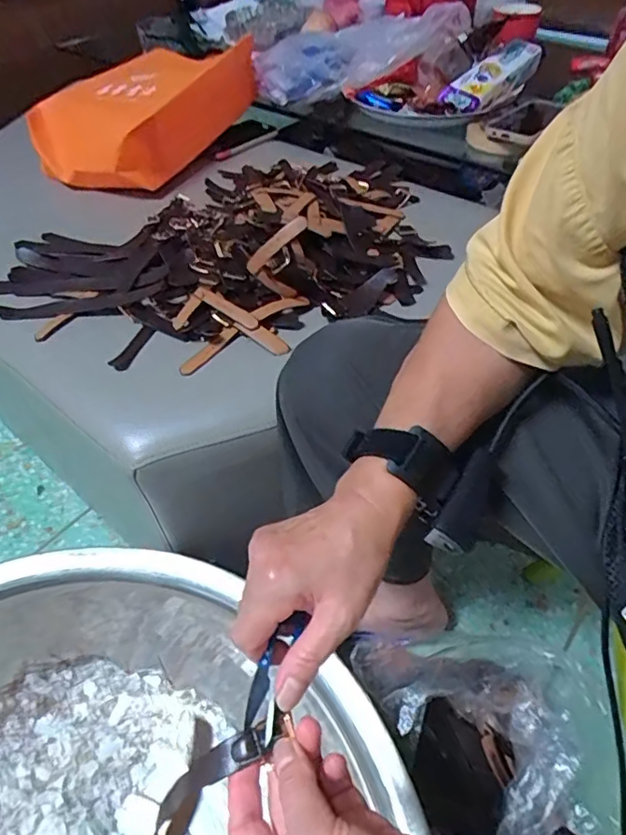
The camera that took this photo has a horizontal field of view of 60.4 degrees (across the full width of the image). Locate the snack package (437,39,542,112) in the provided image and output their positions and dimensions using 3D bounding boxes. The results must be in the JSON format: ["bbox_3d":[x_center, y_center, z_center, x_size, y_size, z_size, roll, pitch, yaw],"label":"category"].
[{"bbox_3d":[0.291,-0.545,0.861,0.189,0.043,0.072,-37,55,-14],"label":"snack package"}]

